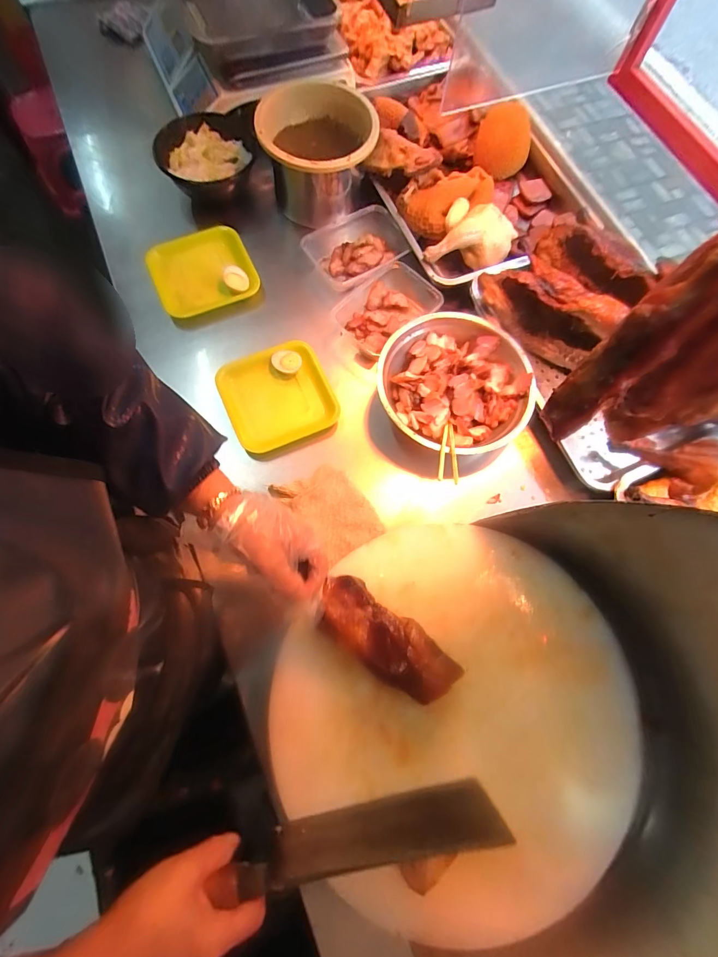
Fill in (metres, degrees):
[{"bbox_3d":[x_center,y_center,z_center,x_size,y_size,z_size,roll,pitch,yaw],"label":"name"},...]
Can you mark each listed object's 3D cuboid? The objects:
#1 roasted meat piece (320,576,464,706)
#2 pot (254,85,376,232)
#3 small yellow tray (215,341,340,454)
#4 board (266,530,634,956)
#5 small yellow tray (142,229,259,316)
[{"bbox_3d":[0.030,0.177,0.440,0.163,0.055,0.072,39,75,-4],"label":"roasted meat piece"},{"bbox_3d":[-0.067,-0.542,0.681,0.183,0.129,0.194,1,72,-3],"label":"pot"},{"bbox_3d":[-0.121,-0.121,0.603,0.154,0.035,0.149,-20,75,-9],"label":"small yellow tray"},{"bbox_3d":[0.111,0.254,0.447,0.395,0.043,0.398,1,72,-3],"label":"board"},{"bbox_3d":[-0.254,-0.335,0.654,0.160,0.037,0.136,-26,76,-11],"label":"small yellow tray"}]

